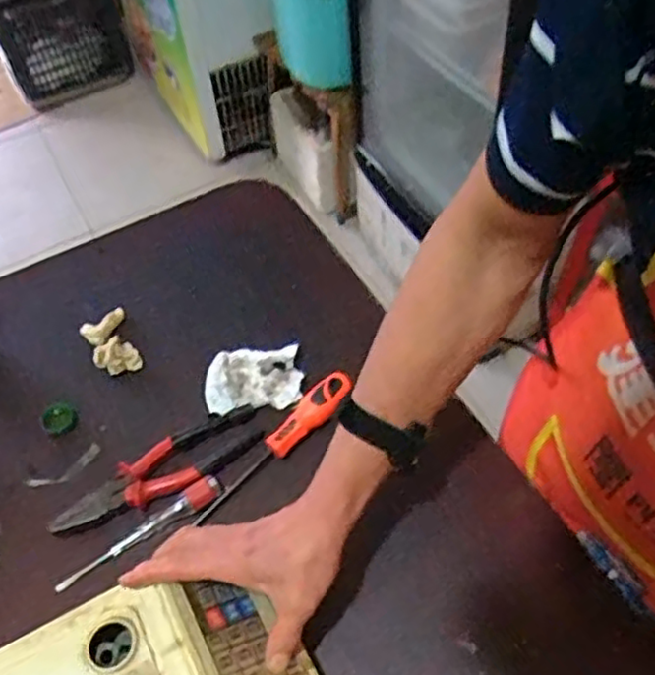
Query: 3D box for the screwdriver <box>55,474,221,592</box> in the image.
[{"bbox_3d":[-0.173,0.176,0.615,0.162,0.024,0.021,-28,56,-16],"label":"screwdriver"}]

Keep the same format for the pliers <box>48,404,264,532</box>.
[{"bbox_3d":[-0.156,0.128,0.639,0.206,0.020,0.052,-33,58,-20],"label":"pliers"}]

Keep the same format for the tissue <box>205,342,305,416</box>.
[{"bbox_3d":[-0.079,0.041,0.707,0.099,0.022,0.066,-5,53,0],"label":"tissue"}]

